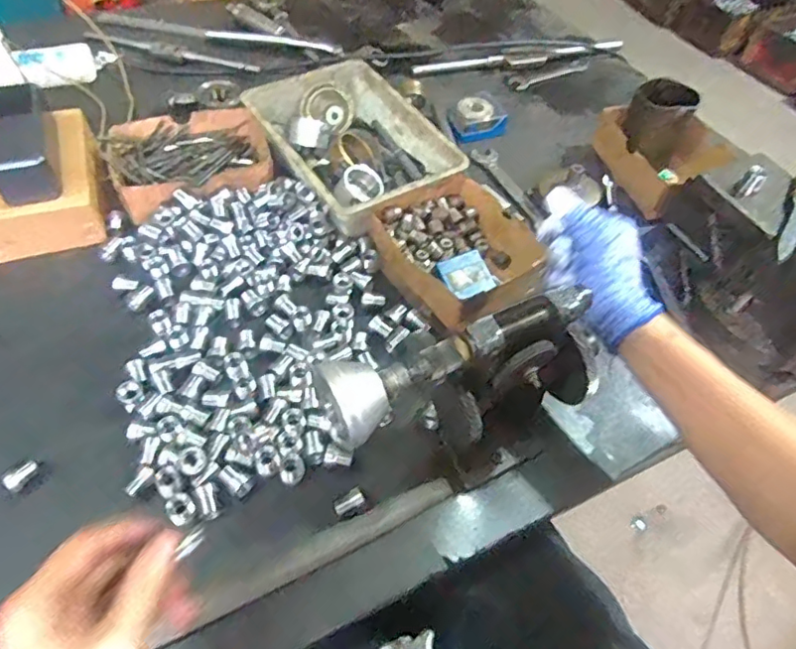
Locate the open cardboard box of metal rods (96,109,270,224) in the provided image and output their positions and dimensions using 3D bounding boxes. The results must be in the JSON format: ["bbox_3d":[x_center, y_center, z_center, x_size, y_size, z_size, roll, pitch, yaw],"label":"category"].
[{"bbox_3d":[-0.236,-0.193,0.658,0.183,0.037,0.142,-22,58,-20],"label":"open cardboard box of metal rods"}]

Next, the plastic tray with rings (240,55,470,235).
[{"bbox_3d":[-0.058,-0.218,0.682,0.171,0.060,0.253,-25,60,-22],"label":"plastic tray with rings"}]

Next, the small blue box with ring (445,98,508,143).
[{"bbox_3d":[0.111,-0.279,0.780,0.079,0.030,0.056,-14,56,-15],"label":"small blue box with ring"}]

